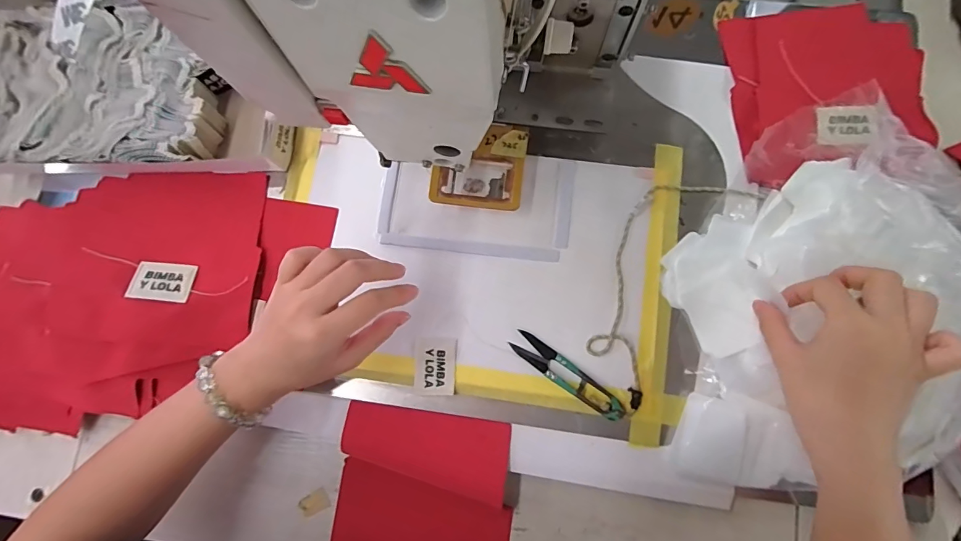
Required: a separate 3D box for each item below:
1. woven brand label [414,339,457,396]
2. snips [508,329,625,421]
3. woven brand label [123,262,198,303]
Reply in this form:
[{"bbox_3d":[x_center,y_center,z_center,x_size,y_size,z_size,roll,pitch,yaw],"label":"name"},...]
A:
[{"bbox_3d":[-0.038,0.083,0.369,0.035,0.004,0.047,3,83,3],"label":"woven brand label"},{"bbox_3d":[0.074,0.089,0.360,0.106,0.005,0.022,35,83,8],"label":"snips"},{"bbox_3d":[-0.277,0.010,0.373,0.048,0.005,0.035,7,71,-10],"label":"woven brand label"}]

